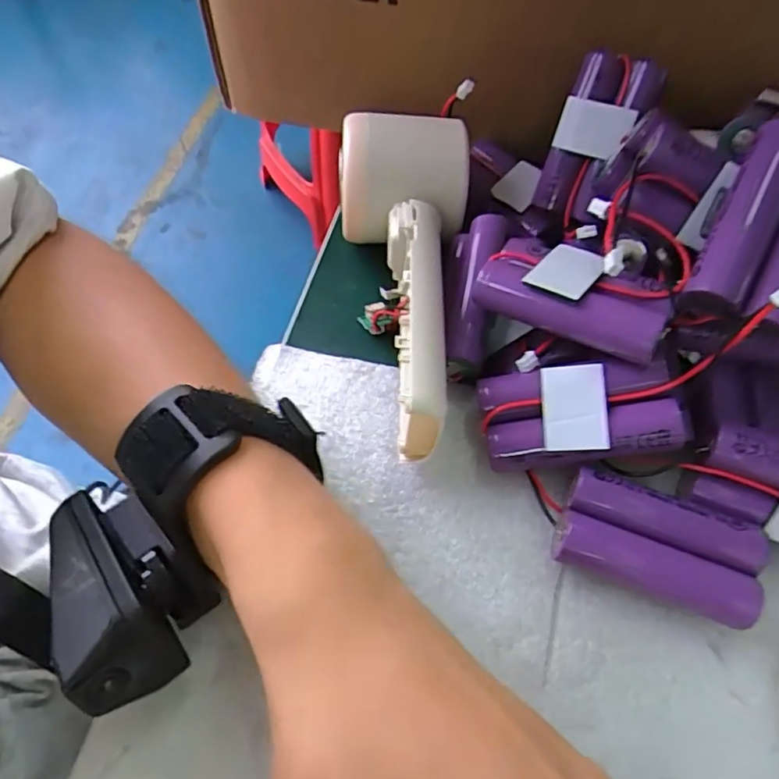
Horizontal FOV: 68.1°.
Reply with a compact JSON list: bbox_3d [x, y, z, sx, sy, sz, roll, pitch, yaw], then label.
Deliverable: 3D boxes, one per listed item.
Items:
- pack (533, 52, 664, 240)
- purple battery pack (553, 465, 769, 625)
[{"bbox_3d":[0.089,-0.107,0.255,0.033,0.071,0.016,25,24,13],"label":"pack"},{"bbox_3d":[0.092,0.054,0.199,0.067,0.020,0.031,18,61,9],"label":"purple battery pack"}]

